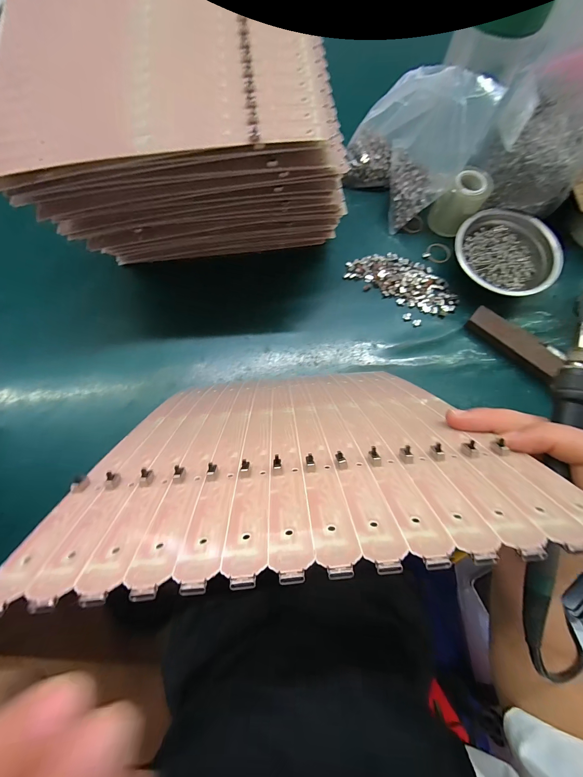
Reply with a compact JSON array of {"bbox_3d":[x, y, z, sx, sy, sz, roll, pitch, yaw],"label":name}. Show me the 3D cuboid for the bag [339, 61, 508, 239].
[{"bbox_3d":[0.142,-0.311,0.394,0.078,0.137,0.157,-40,77,-10],"label":"bag"}]

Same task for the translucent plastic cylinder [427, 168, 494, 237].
[{"bbox_3d":[0.228,-0.252,0.420,0.053,0.066,0.051,38,78,11],"label":"translucent plastic cylinder"}]

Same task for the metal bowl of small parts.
[{"bbox_3d":[0.283,-0.179,0.411,0.128,0.038,0.117,0,74,1],"label":"metal bowl of small parts"}]

